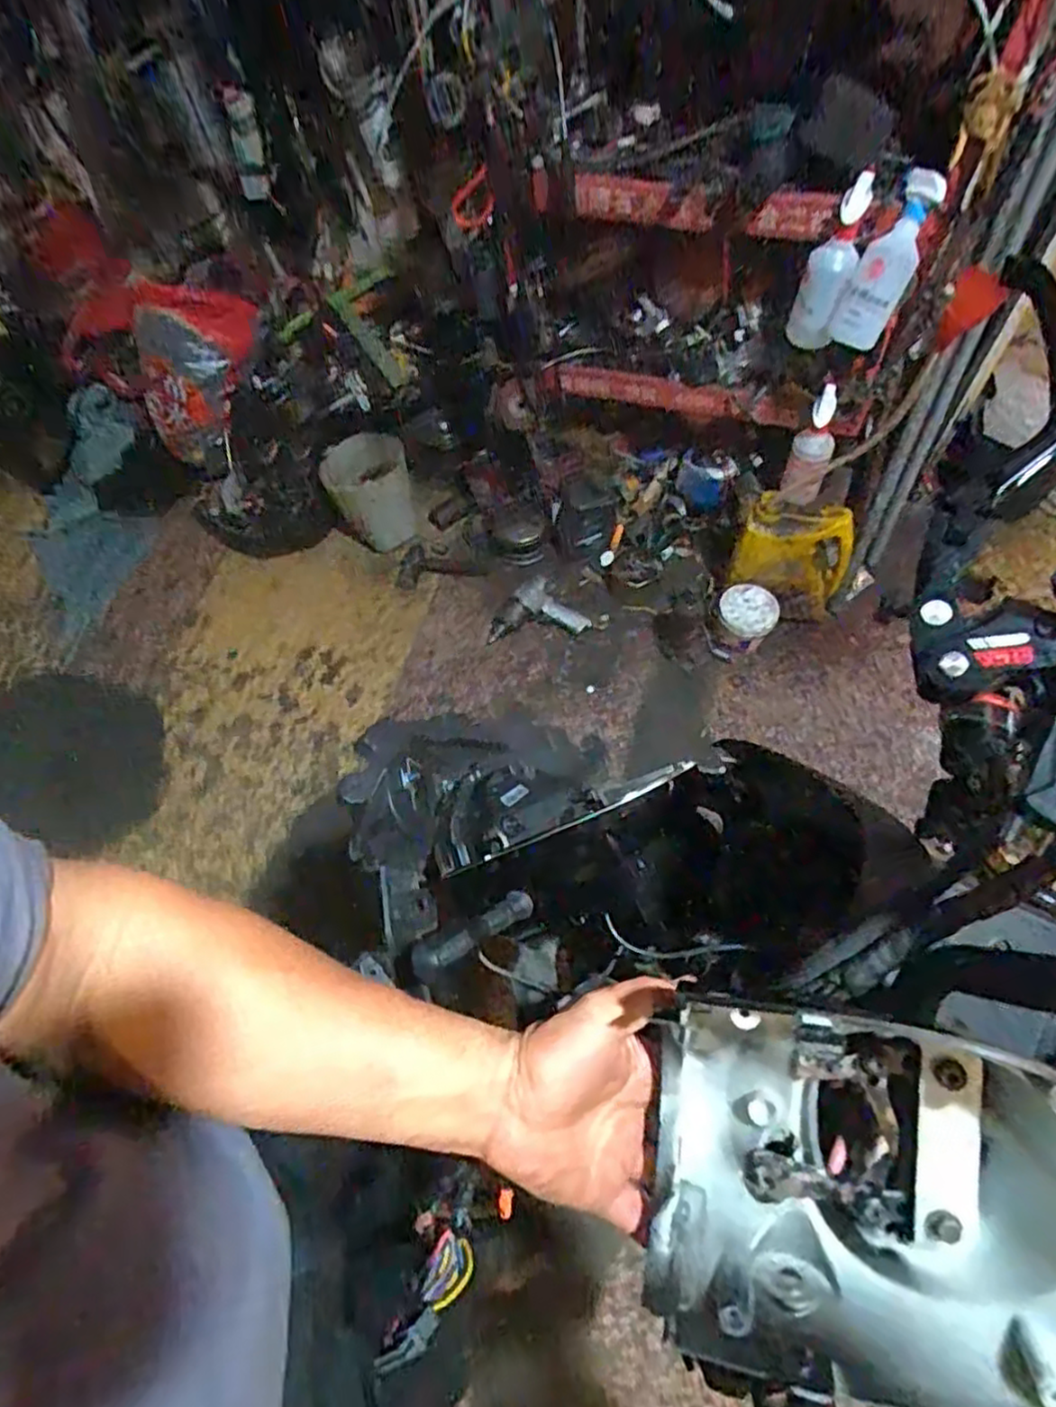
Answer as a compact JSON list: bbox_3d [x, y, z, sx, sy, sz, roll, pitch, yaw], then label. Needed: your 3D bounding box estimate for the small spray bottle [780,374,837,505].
[{"bbox_3d":[0.539,-0.487,1.310,0.076,0.234,0.058,8,38,6],"label":"small spray bottle"}]

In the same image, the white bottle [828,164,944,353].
[{"bbox_3d":[0.519,-0.642,1.015,0.081,0.222,0.052,16,46,7],"label":"white bottle"}]

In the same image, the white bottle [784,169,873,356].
[{"bbox_3d":[0.457,-0.660,1.055,0.071,0.212,0.073,19,65,14],"label":"white bottle"}]

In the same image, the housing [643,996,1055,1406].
[{"bbox_3d":[0.161,0.225,0.318,0.192,0.096,0.150,8,62,6],"label":"housing"}]

